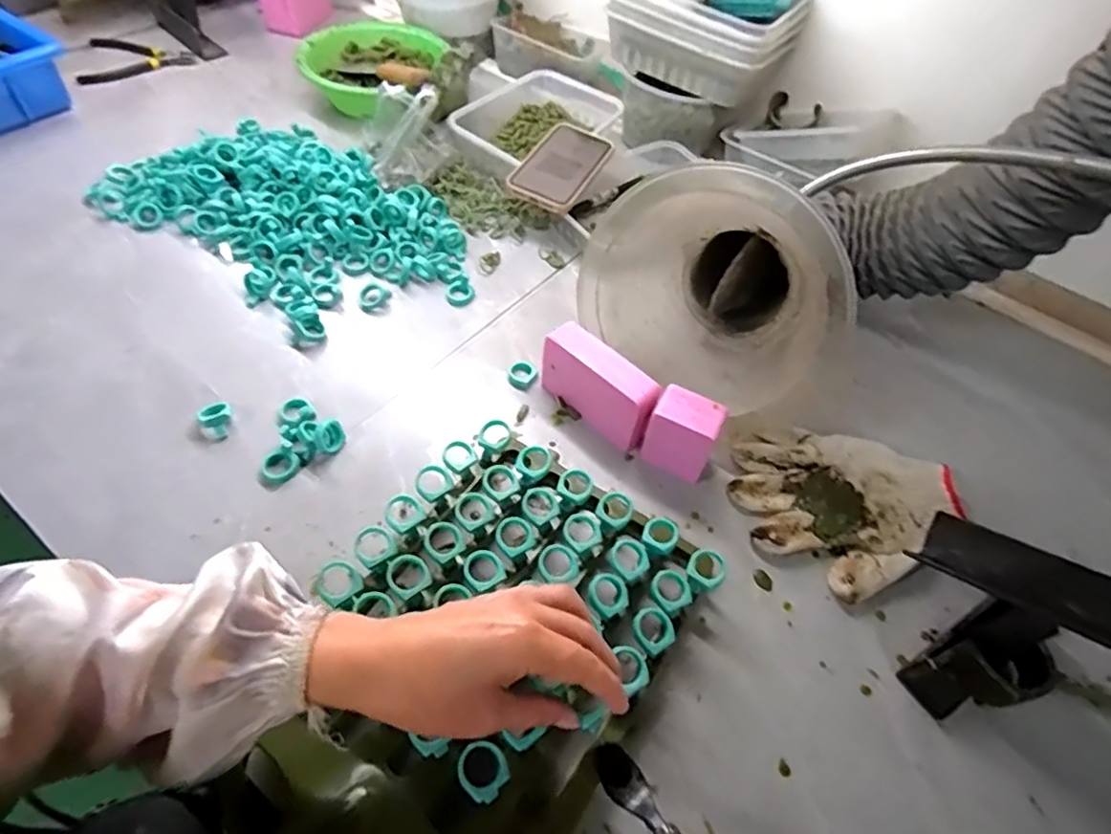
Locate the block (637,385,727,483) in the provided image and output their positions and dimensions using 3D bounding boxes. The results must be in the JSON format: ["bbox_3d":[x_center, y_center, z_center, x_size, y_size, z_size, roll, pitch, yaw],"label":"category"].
[{"bbox_3d":[0.105,0.017,0.520,0.056,0.070,0.044,28,56,15],"label":"block"}]

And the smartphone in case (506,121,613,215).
[{"bbox_3d":[0.008,-0.287,0.711,0.076,0.013,0.141,28,59,4],"label":"smartphone in case"}]

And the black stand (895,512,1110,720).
[{"bbox_3d":[0.296,0.138,0.419,0.115,0.116,0.099,38,59,21],"label":"black stand"}]

